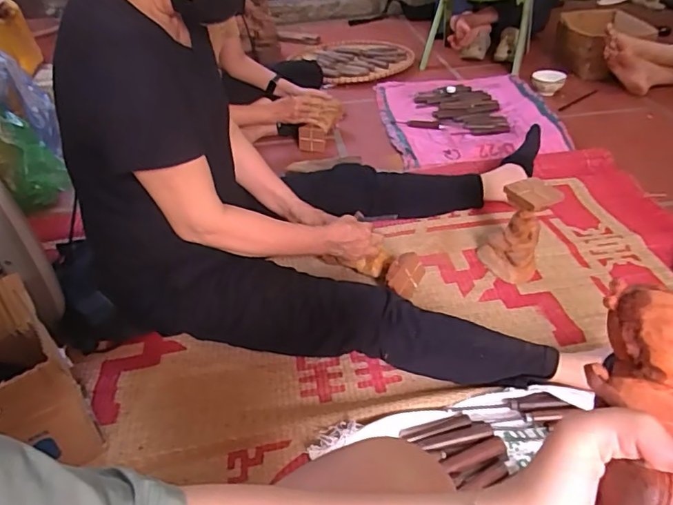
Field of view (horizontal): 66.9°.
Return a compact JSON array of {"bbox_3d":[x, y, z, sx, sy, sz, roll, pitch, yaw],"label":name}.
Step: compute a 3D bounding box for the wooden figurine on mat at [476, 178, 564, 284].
[{"bbox_3d":[0.351,-0.047,1.003,0.121,0.174,0.109,21,44,31],"label":"wooden figurine on mat"}]

